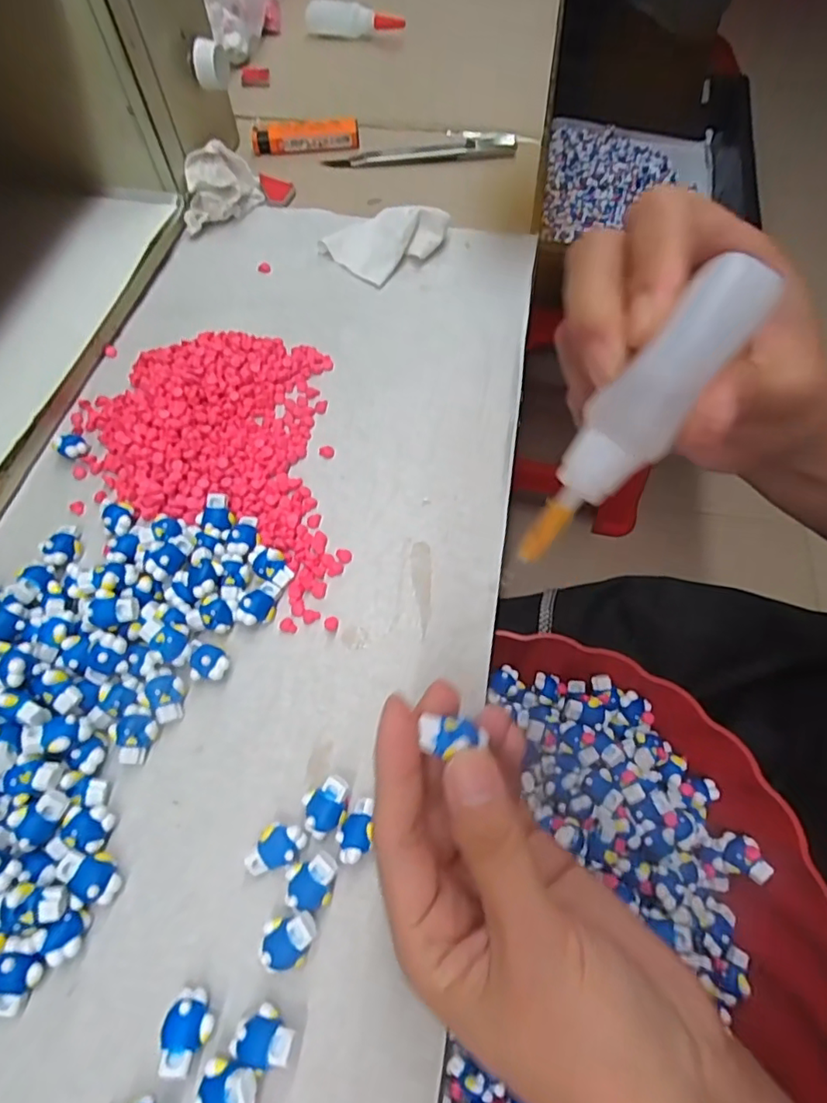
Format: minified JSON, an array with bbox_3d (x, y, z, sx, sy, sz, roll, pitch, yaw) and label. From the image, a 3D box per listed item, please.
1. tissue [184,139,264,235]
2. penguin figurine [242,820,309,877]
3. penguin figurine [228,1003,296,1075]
[{"bbox_3d":[-0.131,-0.244,0.380,0.046,0.036,0.045,-3,62,-2],"label":"tissue"},{"bbox_3d":[-0.050,0.108,0.206,0.021,0.013,0.014,-24,65,-12],"label":"penguin figurine"},{"bbox_3d":[-0.047,0.154,0.179,0.019,0.011,0.014,21,64,11],"label":"penguin figurine"}]

